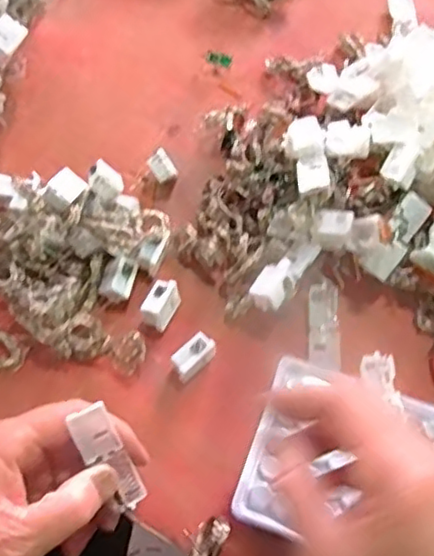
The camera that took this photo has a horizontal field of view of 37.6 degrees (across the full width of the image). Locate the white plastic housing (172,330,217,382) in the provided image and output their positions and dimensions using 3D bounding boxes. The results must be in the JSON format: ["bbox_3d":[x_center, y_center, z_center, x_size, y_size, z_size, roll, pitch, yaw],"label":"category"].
[{"bbox_3d":[-0.015,0.048,0.386,0.027,0.020,0.013,-39,69,-18],"label":"white plastic housing"}]

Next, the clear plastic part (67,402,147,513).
[{"bbox_3d":[-0.052,0.086,0.311,0.018,0.008,0.053,-32,101,-15],"label":"clear plastic part"}]

